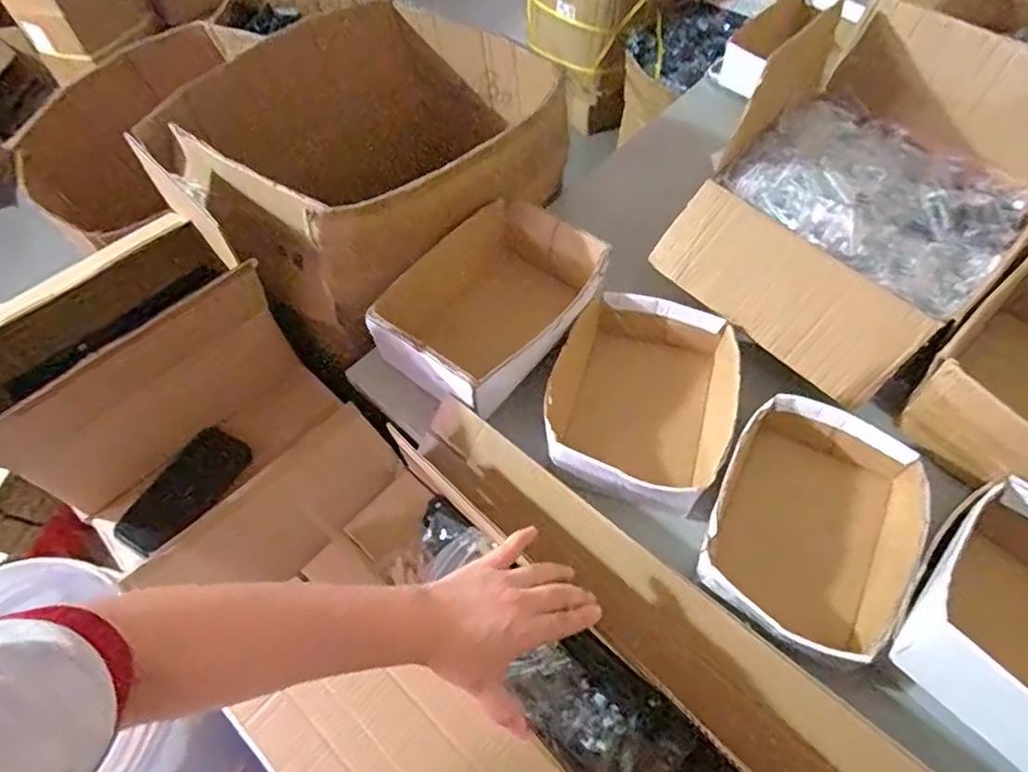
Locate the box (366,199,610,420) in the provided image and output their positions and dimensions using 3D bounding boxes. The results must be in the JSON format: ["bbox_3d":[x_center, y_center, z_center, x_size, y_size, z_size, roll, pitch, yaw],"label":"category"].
[{"bbox_3d":[-0.021,-0.104,0.758,0.201,0.083,0.285,29,63,19],"label":"box"}]

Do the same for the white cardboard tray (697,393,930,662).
[{"bbox_3d":[0.293,0.140,0.615,0.188,0.070,0.244,30,64,20],"label":"white cardboard tray"}]

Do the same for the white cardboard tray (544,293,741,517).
[{"bbox_3d":[0.146,0.016,0.710,0.194,0.069,0.243,17,60,13],"label":"white cardboard tray"}]

